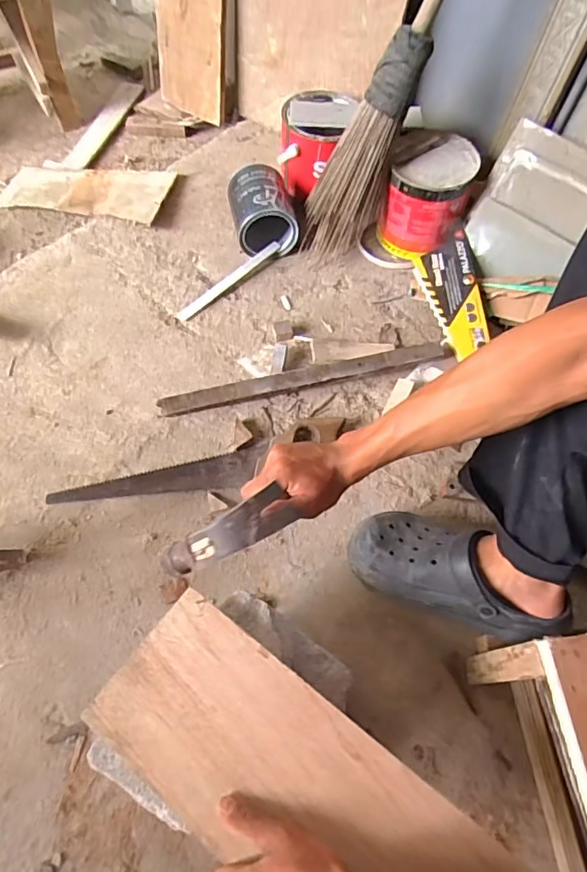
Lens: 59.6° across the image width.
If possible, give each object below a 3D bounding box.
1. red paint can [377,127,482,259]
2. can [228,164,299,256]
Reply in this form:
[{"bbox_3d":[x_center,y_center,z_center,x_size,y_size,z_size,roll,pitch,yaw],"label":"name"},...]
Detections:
[{"bbox_3d":[0.244,-0.437,0.940,0.137,0.166,0.143,1,62,-2],"label":"red paint can"},{"bbox_3d":[-0.056,-0.415,0.952,0.112,0.111,0.126,-9,62,-7],"label":"can"}]

